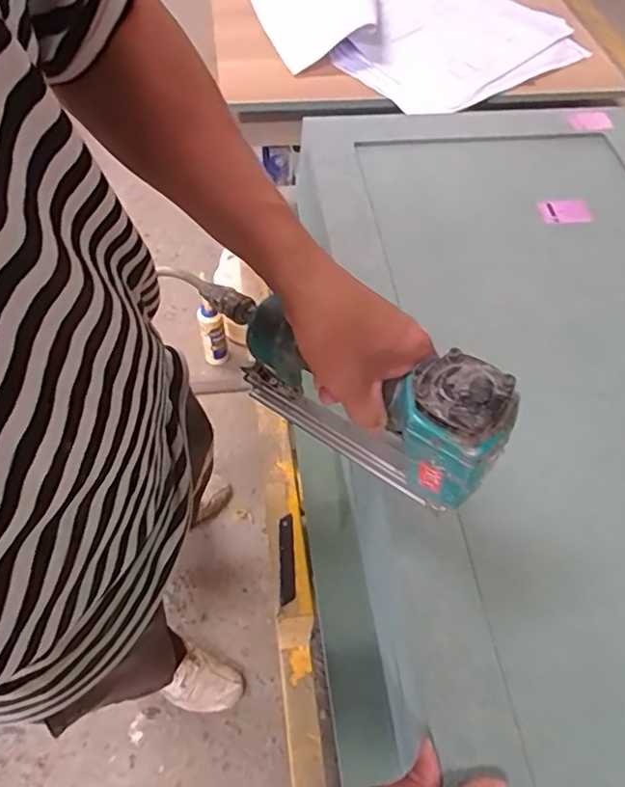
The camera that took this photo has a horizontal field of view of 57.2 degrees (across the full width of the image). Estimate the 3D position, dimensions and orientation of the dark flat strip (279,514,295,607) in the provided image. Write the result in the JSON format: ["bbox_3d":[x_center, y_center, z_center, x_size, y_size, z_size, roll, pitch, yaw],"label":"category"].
[{"bbox_3d":[-0.028,0.182,0.633,0.016,0.008,0.099,-1,56,-4],"label":"dark flat strip"}]

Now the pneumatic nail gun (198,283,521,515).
[{"bbox_3d":[0.013,0.001,0.429,0.244,0.166,0.051,32,60,17],"label":"pneumatic nail gun"}]

